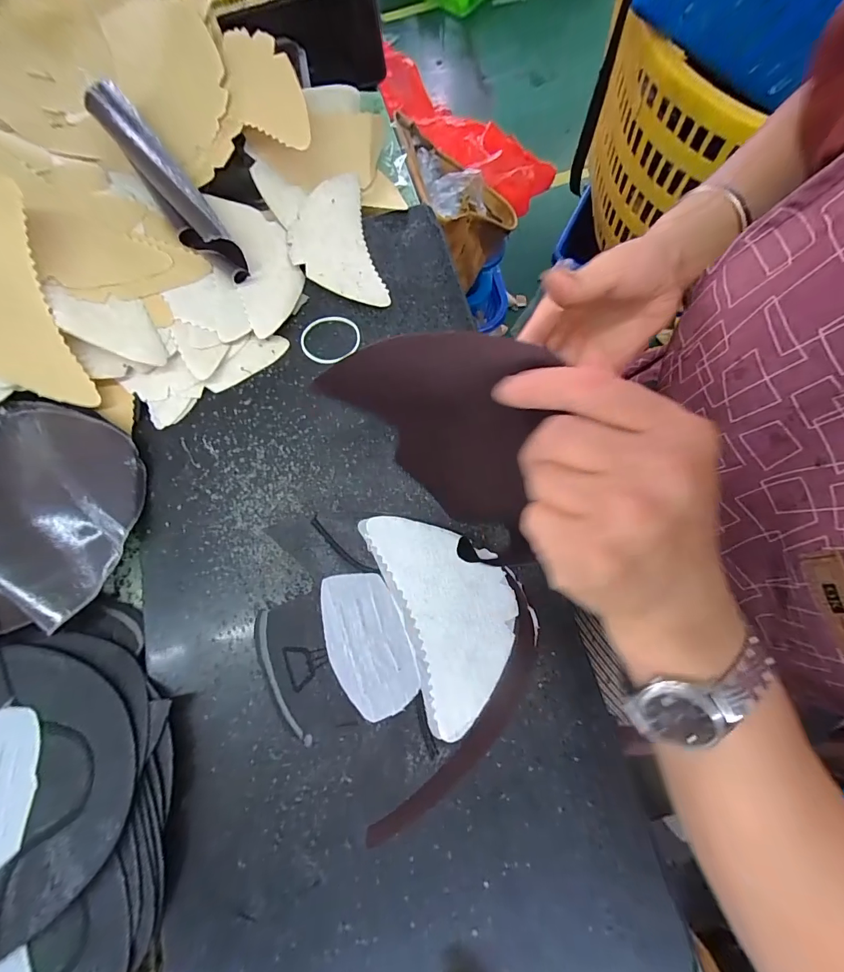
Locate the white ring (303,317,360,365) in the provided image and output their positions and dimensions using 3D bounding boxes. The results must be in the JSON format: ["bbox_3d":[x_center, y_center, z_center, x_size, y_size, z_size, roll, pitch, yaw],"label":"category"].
[{"bbox_3d":[-0.079,-0.127,0.340,0.050,0.004,0.045,-21,75,-4],"label":"white ring"}]

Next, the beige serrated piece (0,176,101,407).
[{"bbox_3d":[-0.307,-0.128,0.281,0.081,0.009,0.143,-13,114,-16],"label":"beige serrated piece"}]

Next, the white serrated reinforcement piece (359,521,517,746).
[{"bbox_3d":[0.022,0.080,0.275,0.077,0.004,0.146,-23,76,-2],"label":"white serrated reinforcement piece"}]

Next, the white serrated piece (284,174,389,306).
[{"bbox_3d":[-0.083,-0.226,0.363,0.075,0.015,0.150,-14,75,-2],"label":"white serrated piece"}]

